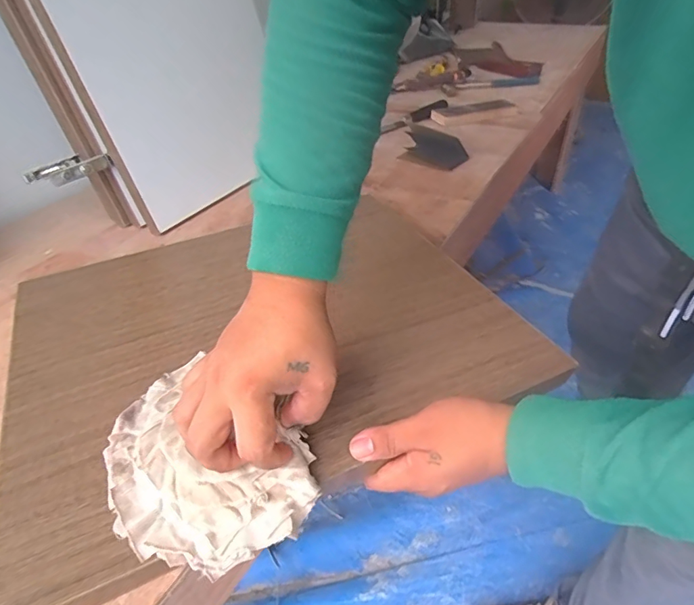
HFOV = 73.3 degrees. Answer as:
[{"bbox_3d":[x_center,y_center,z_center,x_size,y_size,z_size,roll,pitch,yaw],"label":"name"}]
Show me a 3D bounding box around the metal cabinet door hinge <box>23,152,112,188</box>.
[{"bbox_3d":[-0.355,-0.170,0.597,0.012,0.030,0.105,25,47,30],"label":"metal cabinet door hinge"}]

